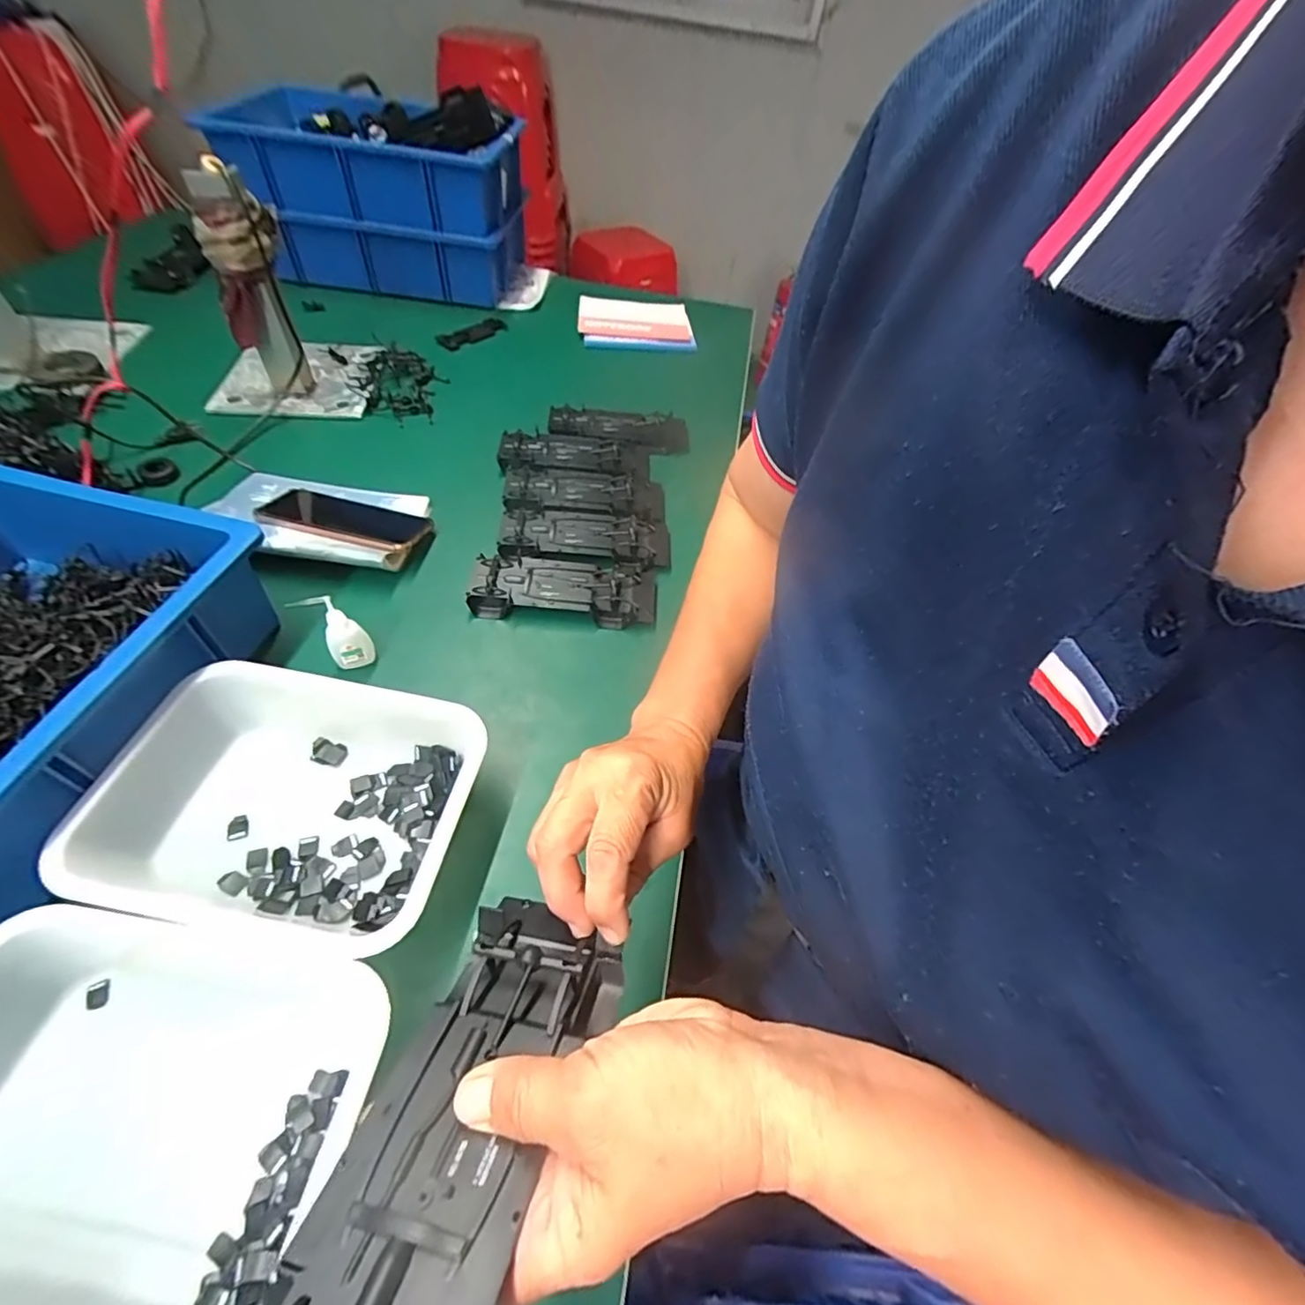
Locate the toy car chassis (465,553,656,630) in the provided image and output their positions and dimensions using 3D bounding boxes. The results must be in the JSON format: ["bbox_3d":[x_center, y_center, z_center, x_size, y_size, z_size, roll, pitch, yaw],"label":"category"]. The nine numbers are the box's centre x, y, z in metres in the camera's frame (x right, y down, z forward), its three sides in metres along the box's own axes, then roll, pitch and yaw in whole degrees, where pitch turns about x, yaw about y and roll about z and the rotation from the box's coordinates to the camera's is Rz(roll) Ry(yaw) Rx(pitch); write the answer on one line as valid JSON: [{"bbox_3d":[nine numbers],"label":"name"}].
[{"bbox_3d":[-0.094,-0.068,0.613,0.192,0.029,0.081,2,53,-5],"label":"toy car chassis"}]

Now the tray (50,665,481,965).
[{"bbox_3d":[-0.265,0.116,0.432,0.250,0.069,0.186,11,52,2],"label":"tray"}]

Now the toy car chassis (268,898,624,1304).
[{"bbox_3d":[-0.066,0.168,0.209,0.076,0.029,0.189,12,23,5],"label":"toy car chassis"}]

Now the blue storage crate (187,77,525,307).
[{"bbox_3d":[-0.471,-0.813,1.000,0.453,0.243,0.324,9,52,0],"label":"blue storage crate"}]

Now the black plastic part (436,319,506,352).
[{"bbox_3d":[-0.303,-0.540,0.965,0.046,0.010,0.139,33,56,18],"label":"black plastic part"}]

